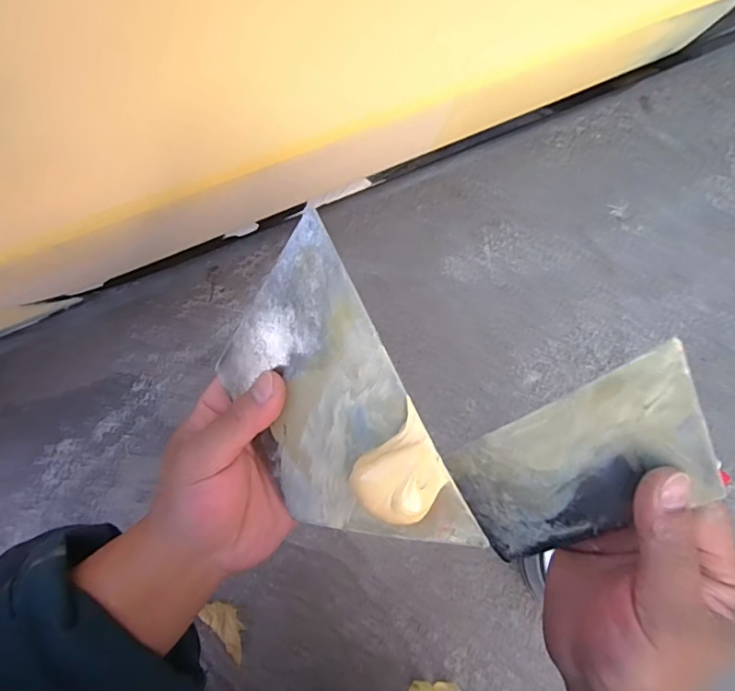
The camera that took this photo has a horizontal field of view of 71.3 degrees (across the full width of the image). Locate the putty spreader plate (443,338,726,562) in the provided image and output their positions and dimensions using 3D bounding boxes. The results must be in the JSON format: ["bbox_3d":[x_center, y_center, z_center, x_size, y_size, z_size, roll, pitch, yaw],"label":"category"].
[{"bbox_3d":[0.101,0.061,0.250,0.070,0.137,0.004,49,38,0],"label":"putty spreader plate"}]

